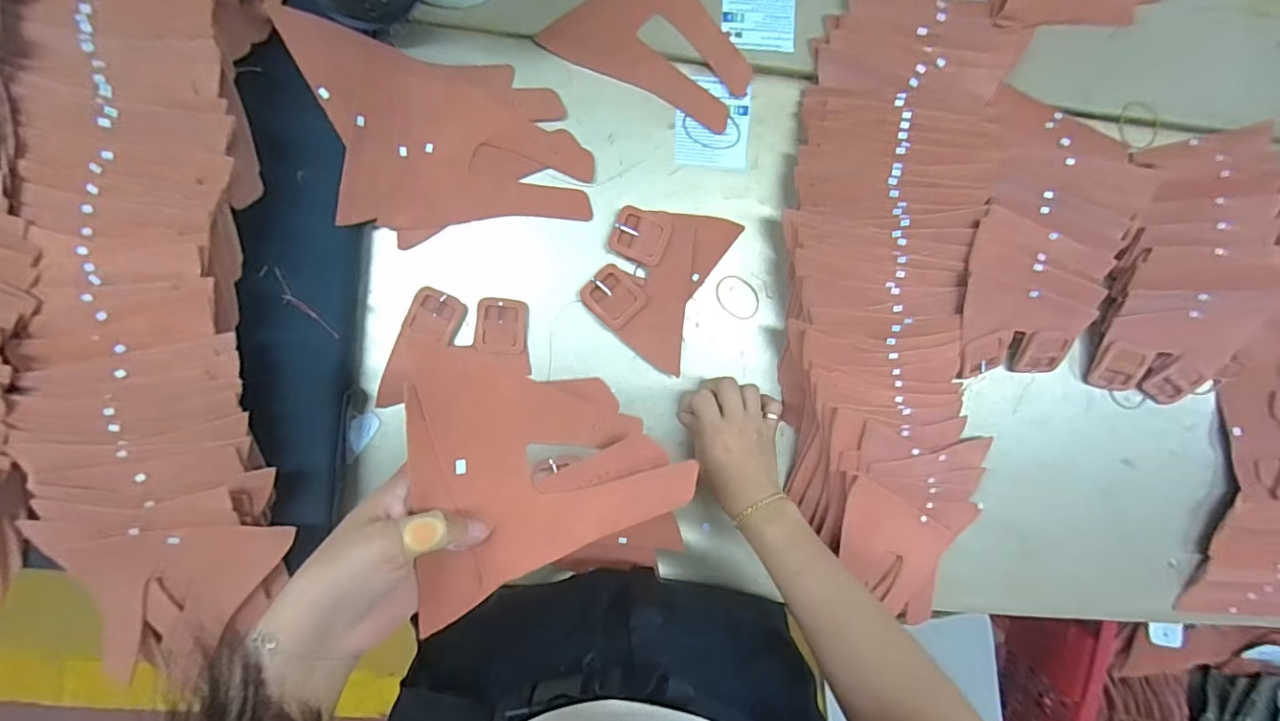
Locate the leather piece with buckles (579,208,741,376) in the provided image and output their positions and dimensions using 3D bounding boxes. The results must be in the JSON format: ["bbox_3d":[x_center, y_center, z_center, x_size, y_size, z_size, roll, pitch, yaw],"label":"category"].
[{"bbox_3d":[0.017,-0.082,0.524,0.111,0.017,0.153,25,92,-6],"label":"leather piece with buckles"}]

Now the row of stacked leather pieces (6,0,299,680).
[{"bbox_3d":[-0.400,-0.050,0.428,0.185,0.043,0.606,-3,94,-4],"label":"row of stacked leather pieces"}]

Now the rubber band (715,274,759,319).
[{"bbox_3d":[0.098,-0.063,0.539,0.037,0.004,0.049,-44,96,0],"label":"rubber band"}]

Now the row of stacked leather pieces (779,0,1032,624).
[{"bbox_3d":[0.246,-0.054,0.521,0.208,0.064,0.591,0,94,-4],"label":"row of stacked leather pieces"}]

